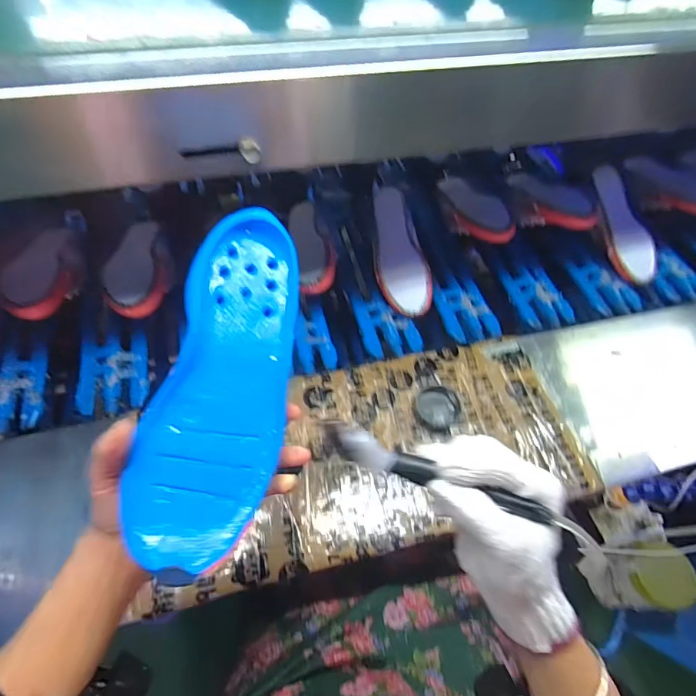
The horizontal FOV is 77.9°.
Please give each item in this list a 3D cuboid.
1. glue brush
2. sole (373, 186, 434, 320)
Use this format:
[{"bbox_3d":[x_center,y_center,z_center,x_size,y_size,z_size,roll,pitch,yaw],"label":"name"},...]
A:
[{"bbox_3d":[0.056,0.084,0.291,0.155,0.019,0.018,18,57,3],"label":"glue brush"},{"bbox_3d":[0.082,-0.161,0.716,0.081,0.025,0.222,-12,80,4],"label":"sole"}]

